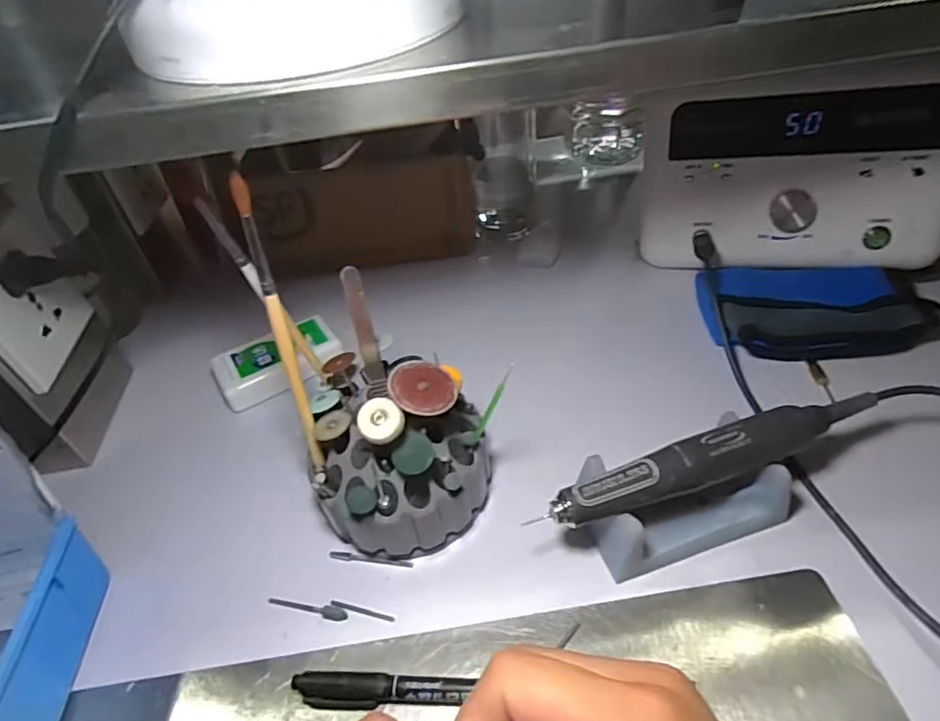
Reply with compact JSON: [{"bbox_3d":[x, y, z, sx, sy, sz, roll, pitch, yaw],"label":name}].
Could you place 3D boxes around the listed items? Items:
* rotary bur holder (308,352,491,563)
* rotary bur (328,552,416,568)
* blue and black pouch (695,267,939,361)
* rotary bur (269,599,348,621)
[{"bbox_3d":[-0.039,0.052,0.310,0.095,0.102,0.078,-4,44,3],"label":"rotary bur holder"},{"bbox_3d":[-0.057,0.114,0.319,0.049,0.004,0.004,3,46,10],"label":"rotary bur"},{"bbox_3d":[0.258,-0.038,0.418,0.163,0.028,0.087,2,45,9],"label":"blue and black pouch"},{"bbox_3d":[-0.087,0.133,0.299,0.043,0.008,0.006,2,46,10],"label":"rotary bur"}]

